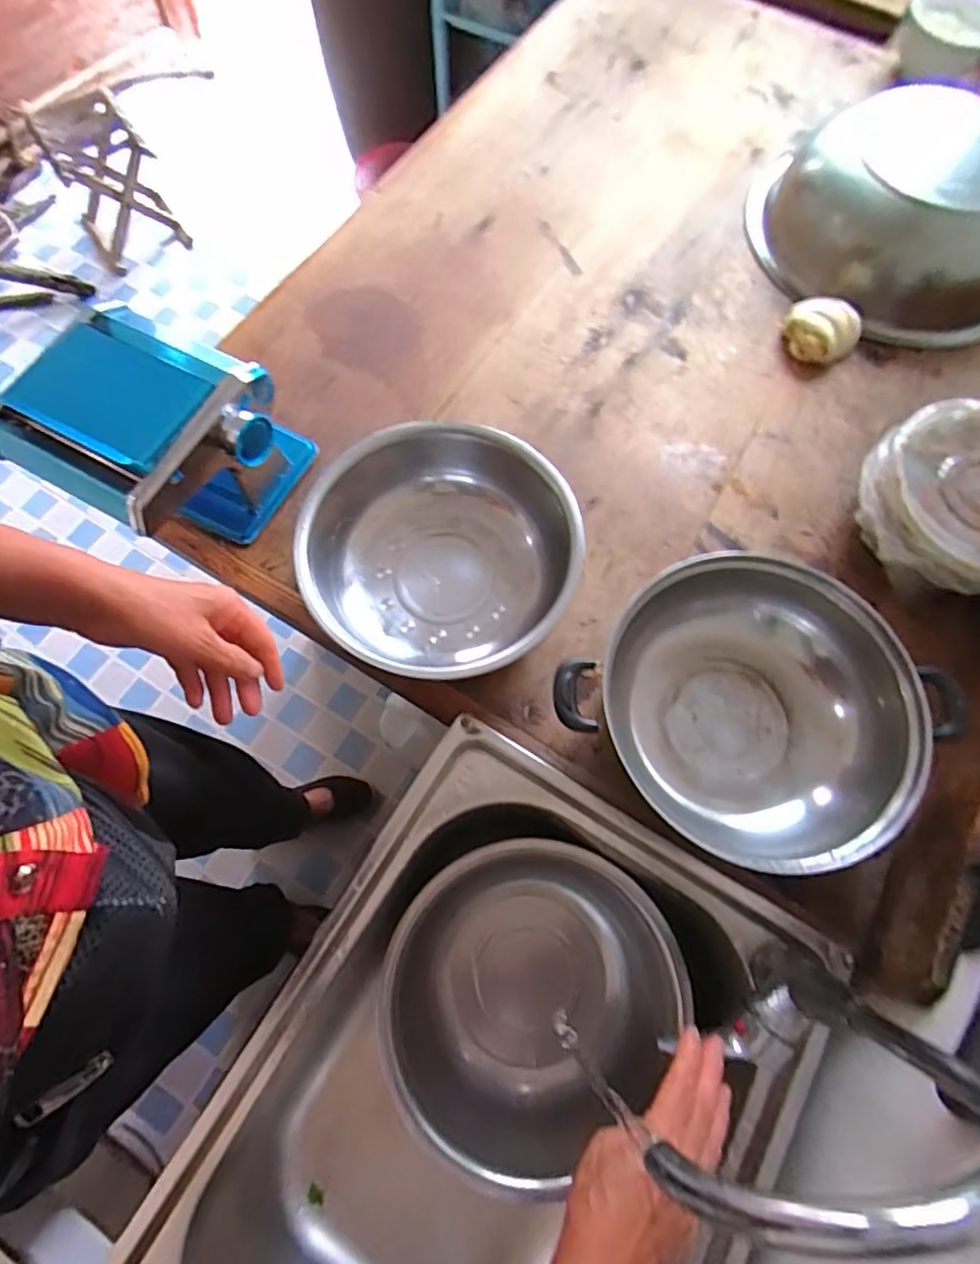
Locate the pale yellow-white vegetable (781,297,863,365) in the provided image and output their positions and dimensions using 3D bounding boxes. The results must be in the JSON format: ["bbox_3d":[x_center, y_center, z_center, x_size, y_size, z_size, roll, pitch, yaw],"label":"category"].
[{"bbox_3d":[0.388,-0.353,0.690,0.082,0.039,0.078,1,70,-2],"label":"pale yellow-white vegetable"}]

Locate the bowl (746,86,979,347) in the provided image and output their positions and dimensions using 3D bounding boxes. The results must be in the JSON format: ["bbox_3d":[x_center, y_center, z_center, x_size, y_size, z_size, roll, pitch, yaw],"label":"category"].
[{"bbox_3d":[0.496,-0.506,0.715,0.293,0.105,0.312,1,70,-2],"label":"bowl"}]

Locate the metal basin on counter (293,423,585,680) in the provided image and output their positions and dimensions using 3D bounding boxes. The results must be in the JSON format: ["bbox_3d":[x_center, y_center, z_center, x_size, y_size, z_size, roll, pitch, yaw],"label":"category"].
[{"bbox_3d":[-0.049,-0.066,0.549,0.231,0.083,0.227,1,70,-2],"label":"metal basin on counter"}]

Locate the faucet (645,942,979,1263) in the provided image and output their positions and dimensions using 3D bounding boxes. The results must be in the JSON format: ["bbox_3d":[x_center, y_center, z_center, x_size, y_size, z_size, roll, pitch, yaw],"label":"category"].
[{"bbox_3d":[0.152,0.235,0.333,0.193,0.278,0.067,2,70,-1],"label":"faucet"}]

